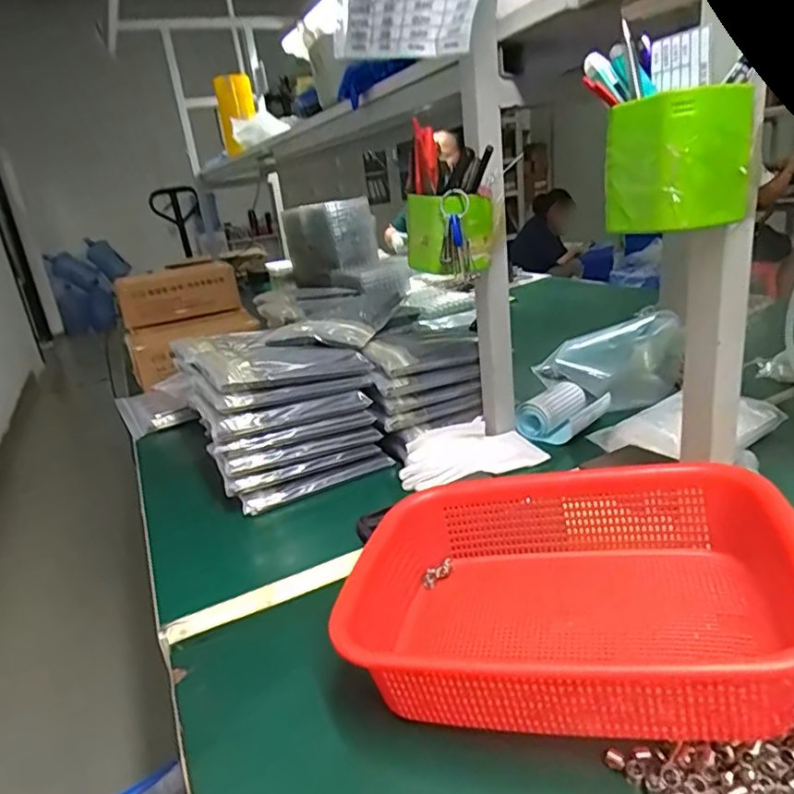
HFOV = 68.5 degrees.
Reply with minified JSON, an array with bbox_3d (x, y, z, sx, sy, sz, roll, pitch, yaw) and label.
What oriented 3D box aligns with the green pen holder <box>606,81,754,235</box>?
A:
[{"bbox_3d":[0.181,-0.153,0.379,0.061,0.079,0.061,-13,21,-15],"label":"green pen holder"}]

